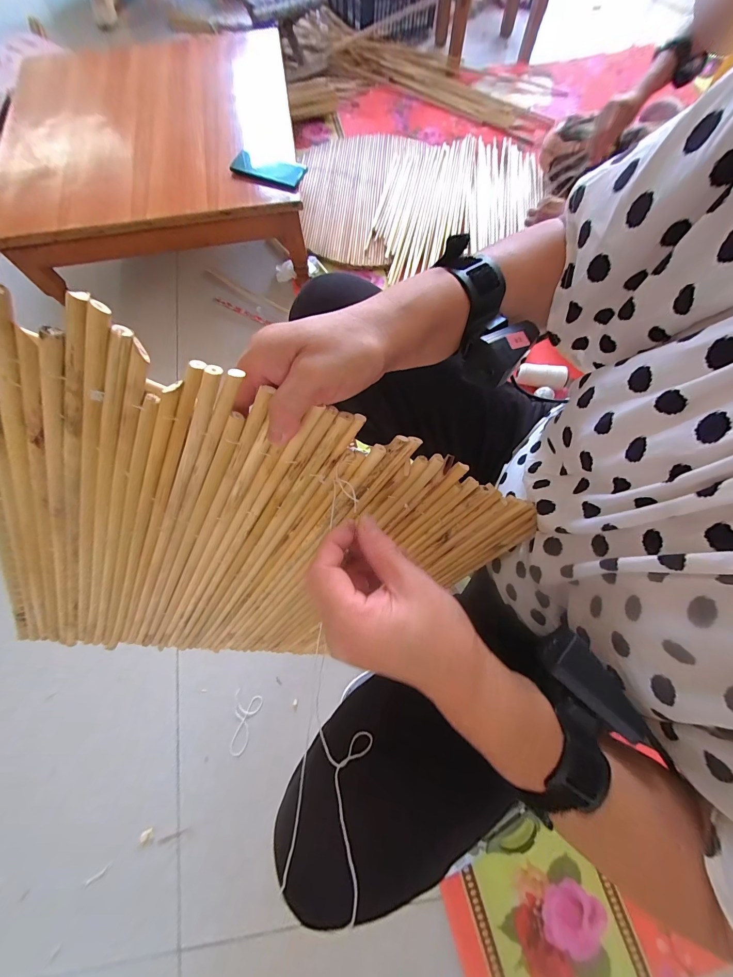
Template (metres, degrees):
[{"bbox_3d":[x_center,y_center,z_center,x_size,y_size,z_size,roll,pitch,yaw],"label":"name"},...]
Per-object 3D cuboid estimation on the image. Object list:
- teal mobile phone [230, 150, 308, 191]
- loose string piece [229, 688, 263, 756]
[{"bbox_3d":[-0.215,-0.713,0.760,0.152,0.016,0.071,18,81,-3],"label":"teal mobile phone"},{"bbox_3d":[-0.241,0.449,0.651,0.056,0.005,0.105,16,73,5],"label":"loose string piece"}]

